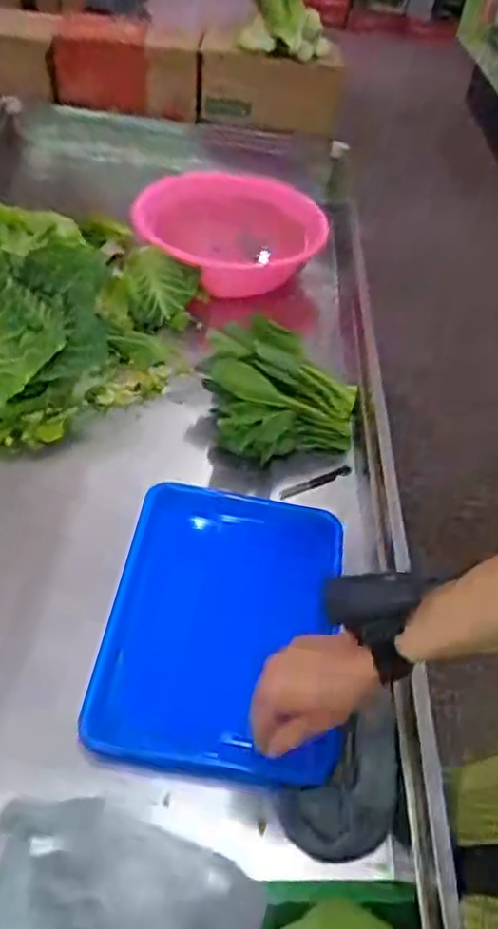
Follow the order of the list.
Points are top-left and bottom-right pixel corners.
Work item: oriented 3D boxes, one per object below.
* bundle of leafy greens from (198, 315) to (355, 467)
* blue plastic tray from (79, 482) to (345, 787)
[{"bbox_3d":[0.043,-0.110,0.925,0.206,0.119,0.173,-8,50,-14],"label":"bundle of leafy greens"},{"bbox_3d":[-0.023,0.167,0.713,0.244,0.041,0.321,13,56,-5],"label":"blue plastic tray"}]

